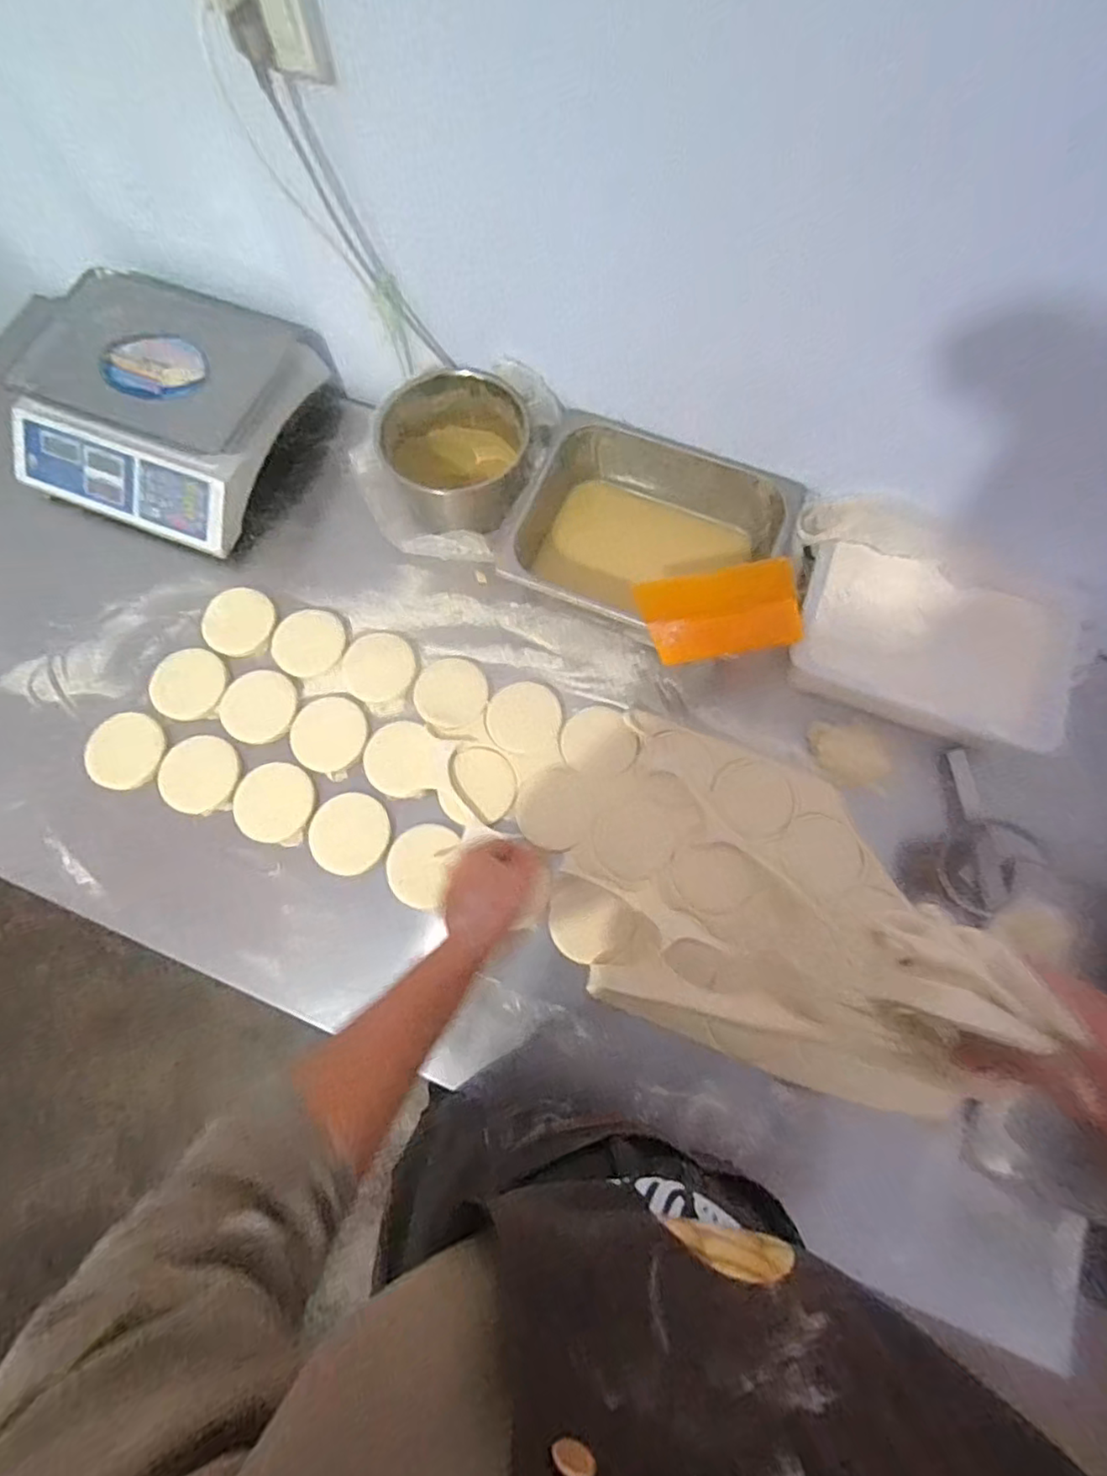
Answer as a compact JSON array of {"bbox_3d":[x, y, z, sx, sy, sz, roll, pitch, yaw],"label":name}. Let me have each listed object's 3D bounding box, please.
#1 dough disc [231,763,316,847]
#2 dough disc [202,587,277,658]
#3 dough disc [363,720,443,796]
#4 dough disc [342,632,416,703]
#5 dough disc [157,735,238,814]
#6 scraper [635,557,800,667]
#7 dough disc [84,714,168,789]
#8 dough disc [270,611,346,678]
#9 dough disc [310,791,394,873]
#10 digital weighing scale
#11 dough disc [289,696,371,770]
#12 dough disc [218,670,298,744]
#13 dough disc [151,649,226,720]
[{"bbox_3d":[-0.345,0.079,0.762,0.099,0.006,0.095,0,71,1],"label":"dough disc"},{"bbox_3d":[-0.427,-0.157,0.833,0.101,0.013,0.092,0,71,1],"label":"dough disc"},{"bbox_3d":[-0.189,0.025,0.780,0.095,0.012,0.099,0,71,1],"label":"dough disc"},{"bbox_3d":[-0.230,-0.094,0.818,0.090,0.008,0.093,0,71,1],"label":"dough disc"},{"bbox_3d":[-0.442,0.044,0.772,0.094,0.008,0.094,7,71,3],"label":"dough disc"},{"bbox_3d":[0.192,-0.145,0.720,0.172,0.009,0.099,-10,101,13],"label":"scraper"},{"bbox_3d":[-0.539,0.015,0.780,0.094,0.008,0.094,0,71,1],"label":"dough disc"},{"bbox_3d":[-0.326,-0.127,0.820,0.093,0.008,0.089,0,71,1],"label":"dough disc"},{"bbox_3d":[-0.248,0.116,0.754,0.095,0.005,0.100,0,71,1],"label":"dough disc"},{"bbox_3d":[-0.566,-0.473,0.880,0.384,0.118,0.334,20,73,6],"label":"digital weighing scale"},{"bbox_3d":[-0.286,-0.005,0.787,0.091,0.004,0.097,0,71,1],"label":"dough disc"},{"bbox_3d":[-0.381,-0.042,0.800,0.100,0.005,0.093,0,71,1],"label":"dough disc"},{"bbox_3d":[-0.478,-0.071,0.809,0.100,0.004,0.093,0,71,1],"label":"dough disc"}]

